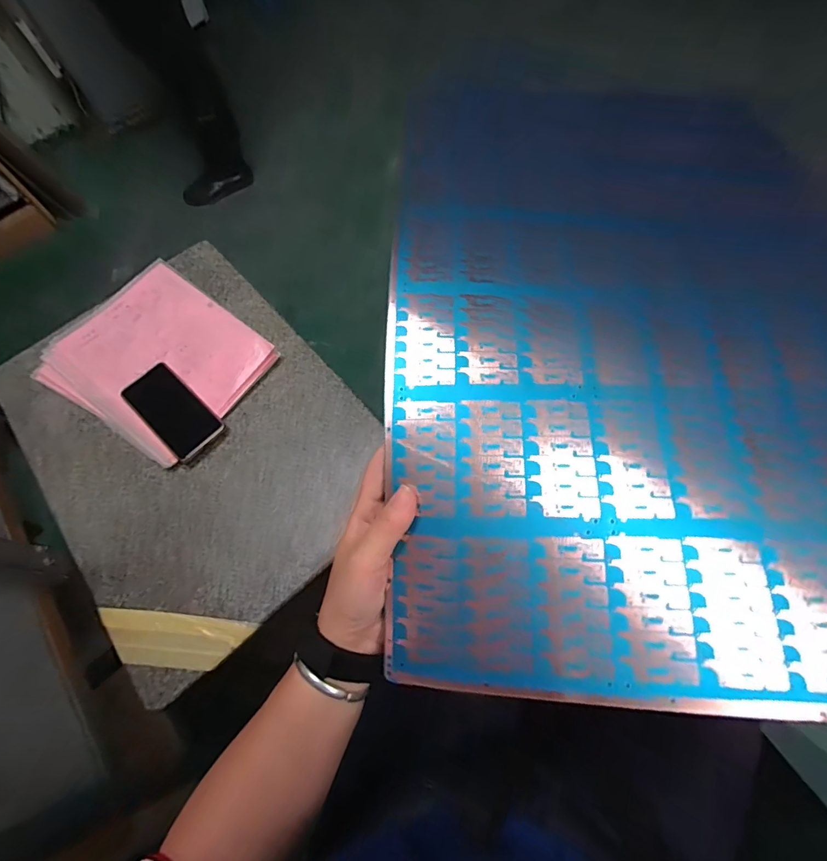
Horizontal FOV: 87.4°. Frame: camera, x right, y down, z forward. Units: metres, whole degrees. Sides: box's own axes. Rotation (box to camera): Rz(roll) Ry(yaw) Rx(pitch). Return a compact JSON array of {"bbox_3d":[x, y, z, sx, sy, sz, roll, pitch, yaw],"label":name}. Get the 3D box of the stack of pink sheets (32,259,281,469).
[{"bbox_3d":[-0.413,-0.121,0.676,0.343,0.021,0.257,36,73,18],"label":"stack of pink sheets"}]

